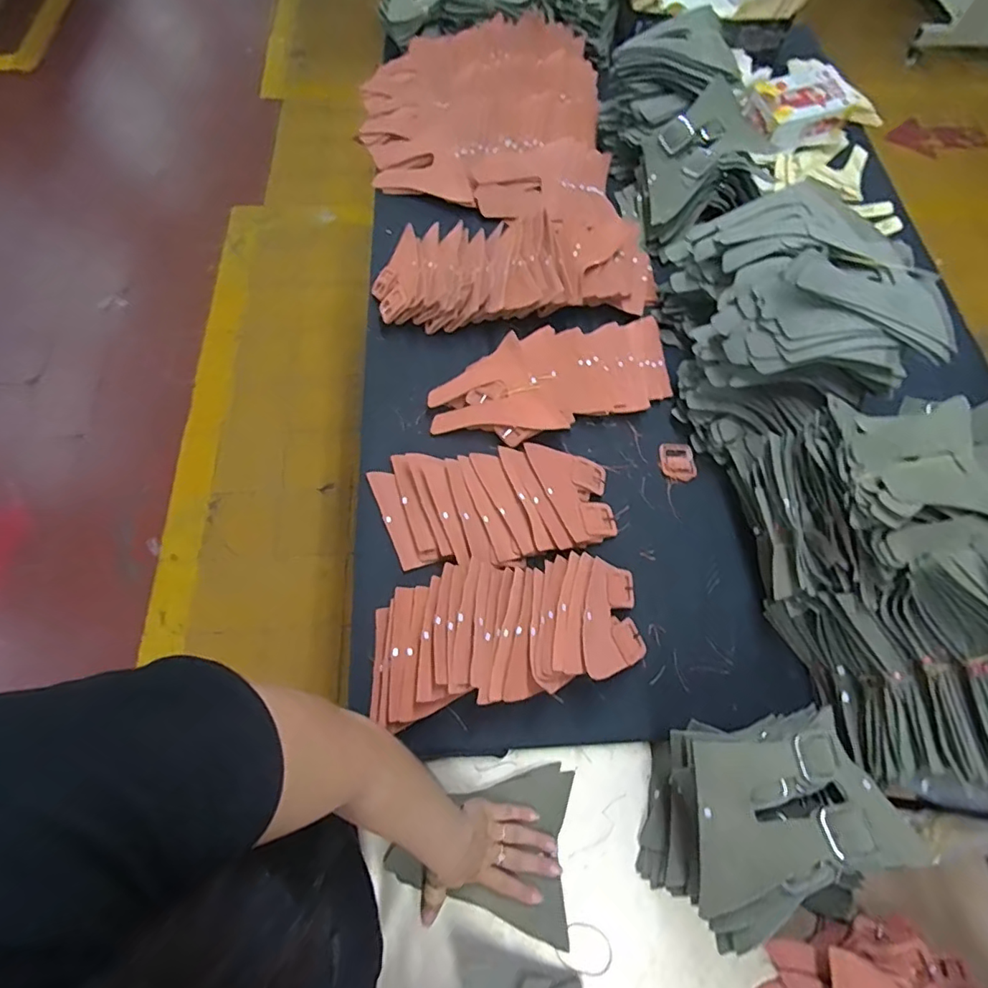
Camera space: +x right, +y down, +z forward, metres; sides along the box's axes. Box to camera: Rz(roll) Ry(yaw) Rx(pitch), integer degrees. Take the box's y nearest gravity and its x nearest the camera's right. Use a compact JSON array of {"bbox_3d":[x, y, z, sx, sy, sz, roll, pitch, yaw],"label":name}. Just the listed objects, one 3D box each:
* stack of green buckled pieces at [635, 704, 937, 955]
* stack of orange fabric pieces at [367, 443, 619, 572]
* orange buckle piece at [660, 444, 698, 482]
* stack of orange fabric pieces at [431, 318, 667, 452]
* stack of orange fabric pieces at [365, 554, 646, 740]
[{"bbox_3d":[0.262,0.327,0.534,0.220,0.165,0.186,-24,69,-12],"label":"stack of green buckled pieces"},{"bbox_3d":[0.000,0.016,0.688,0.305,0.041,0.157,-1,66,-2],"label":"stack of orange fabric pieces"},{"bbox_3d":[0.260,-0.047,0.750,0.047,0.006,0.062,0,66,-2],"label":"orange buckle piece"},{"bbox_3d":[0.090,-0.170,0.774,0.362,0.041,0.158,-17,68,-9],"label":"stack of orange fabric pieces"},{"bbox_3d":[0.016,0.153,0.615,0.325,0.080,0.163,-11,67,-6],"label":"stack of orange fabric pieces"}]

